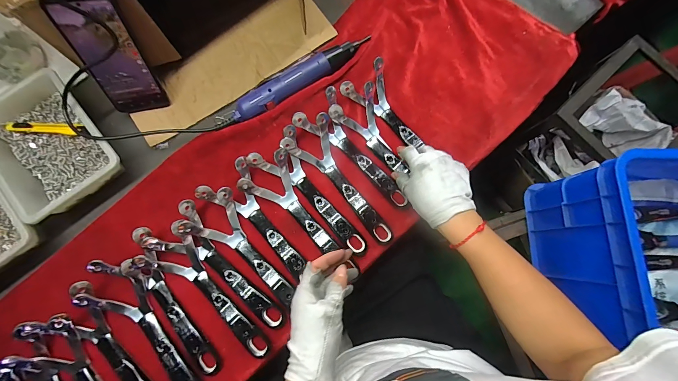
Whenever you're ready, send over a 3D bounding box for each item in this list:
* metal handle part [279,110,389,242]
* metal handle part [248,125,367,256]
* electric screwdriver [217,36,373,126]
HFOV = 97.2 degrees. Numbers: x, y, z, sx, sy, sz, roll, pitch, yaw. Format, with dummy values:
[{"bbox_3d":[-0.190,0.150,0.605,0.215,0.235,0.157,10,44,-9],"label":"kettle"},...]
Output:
[{"bbox_3d":[0.012,-0.016,0.462,0.084,0.028,0.215,-39,82,-8],"label":"metal handle part"},{"bbox_3d":[-0.035,0.008,0.454,0.083,0.028,0.218,-41,82,-9],"label":"metal handle part"},{"bbox_3d":[-0.068,-0.182,0.493,0.274,0.030,0.039,-35,81,-8],"label":"electric screwdriver"}]

